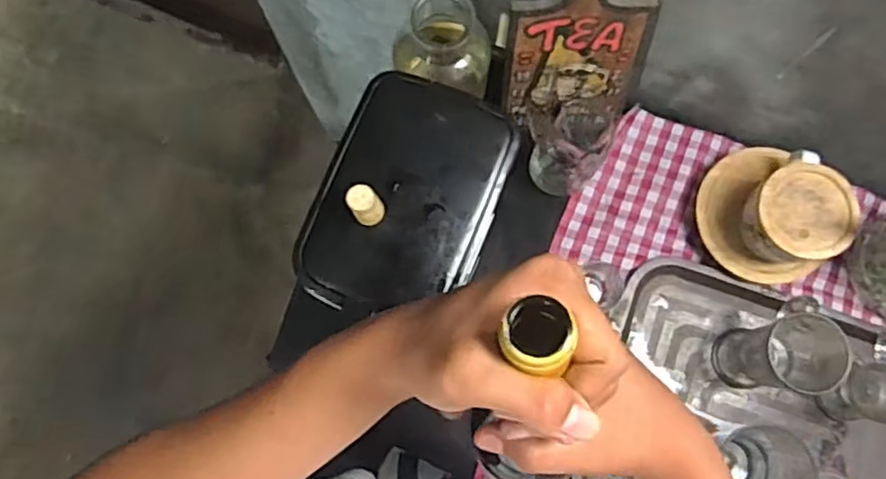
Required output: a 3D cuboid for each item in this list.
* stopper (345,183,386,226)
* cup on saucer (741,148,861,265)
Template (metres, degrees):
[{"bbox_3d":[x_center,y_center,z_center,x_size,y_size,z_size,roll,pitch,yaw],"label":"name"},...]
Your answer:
[{"bbox_3d":[-0.058,-0.026,0.487,0.023,0.036,0.023,0,79,0],"label":"stopper"},{"bbox_3d":[0.370,-0.023,0.697,0.099,0.093,0.105,-33,80,-6],"label":"cup on saucer"}]

